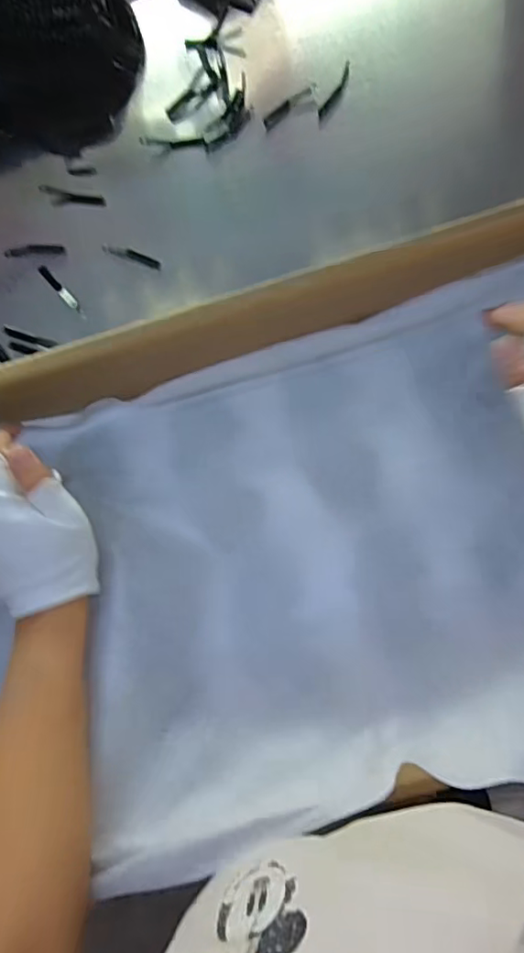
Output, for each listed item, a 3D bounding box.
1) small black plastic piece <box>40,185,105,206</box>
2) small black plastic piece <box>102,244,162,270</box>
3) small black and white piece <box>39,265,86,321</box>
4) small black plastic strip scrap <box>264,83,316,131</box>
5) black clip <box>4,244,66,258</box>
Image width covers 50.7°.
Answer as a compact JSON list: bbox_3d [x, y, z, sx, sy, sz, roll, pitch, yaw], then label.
[{"bbox_3d":[-0.158,-0.231,0.459,0.053,0.006,0.014,10,84,6],"label":"small black plastic piece"},{"bbox_3d":[-0.106,-0.181,0.451,0.052,0.009,0.009,24,85,8],"label":"small black plastic piece"},{"bbox_3d":[-0.164,-0.152,0.452,0.008,0.007,0.054,-44,81,-1],"label":"small black and white piece"},{"bbox_3d":[0.022,-0.306,0.456,0.050,0.007,0.010,-35,81,0],"label":"small black plastic strip scrap"},{"bbox_3d":[-0.189,-0.189,0.462,0.053,0.004,0.011,0,83,5],"label":"black clip"}]

